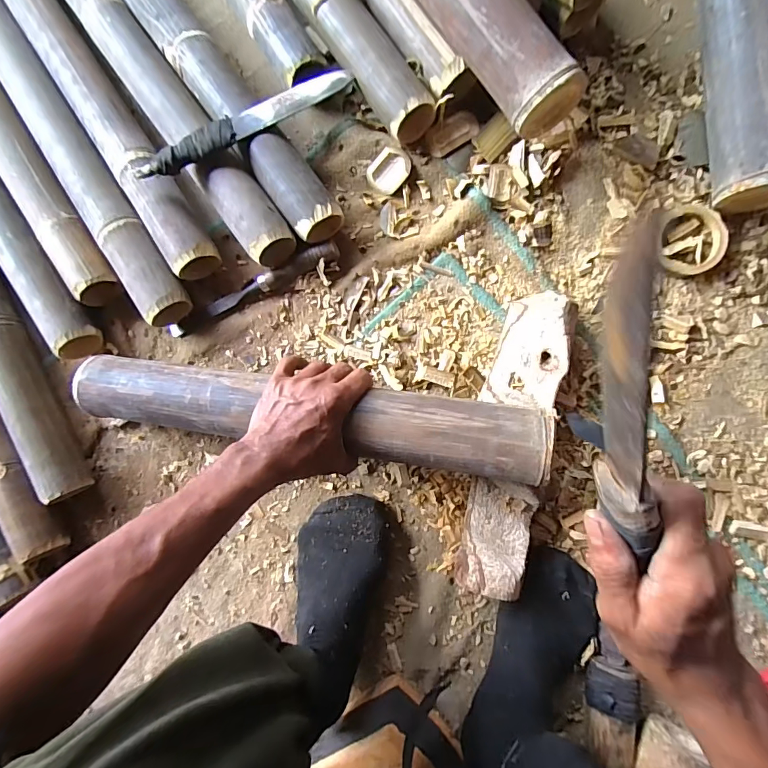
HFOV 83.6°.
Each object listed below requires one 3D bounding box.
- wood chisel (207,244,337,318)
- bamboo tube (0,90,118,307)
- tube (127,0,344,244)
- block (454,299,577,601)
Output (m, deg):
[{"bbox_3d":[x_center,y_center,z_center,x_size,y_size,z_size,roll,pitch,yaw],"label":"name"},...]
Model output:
[{"bbox_3d":[-0.143,-0.133,0.550,0.185,0.021,0.024,-23,84,5],"label":"wood chisel"},{"bbox_3d":[-0.533,-0.382,0.581,0.063,0.049,0.639,-32,84,4],"label":"bamboo tube"},{"bbox_3d":[-0.258,-0.445,0.559,0.067,0.071,0.643,-36,83,4],"label":"tube"},{"bbox_3d":[0.143,0.064,0.488,0.083,0.062,0.331,11,89,7],"label":"block"}]

